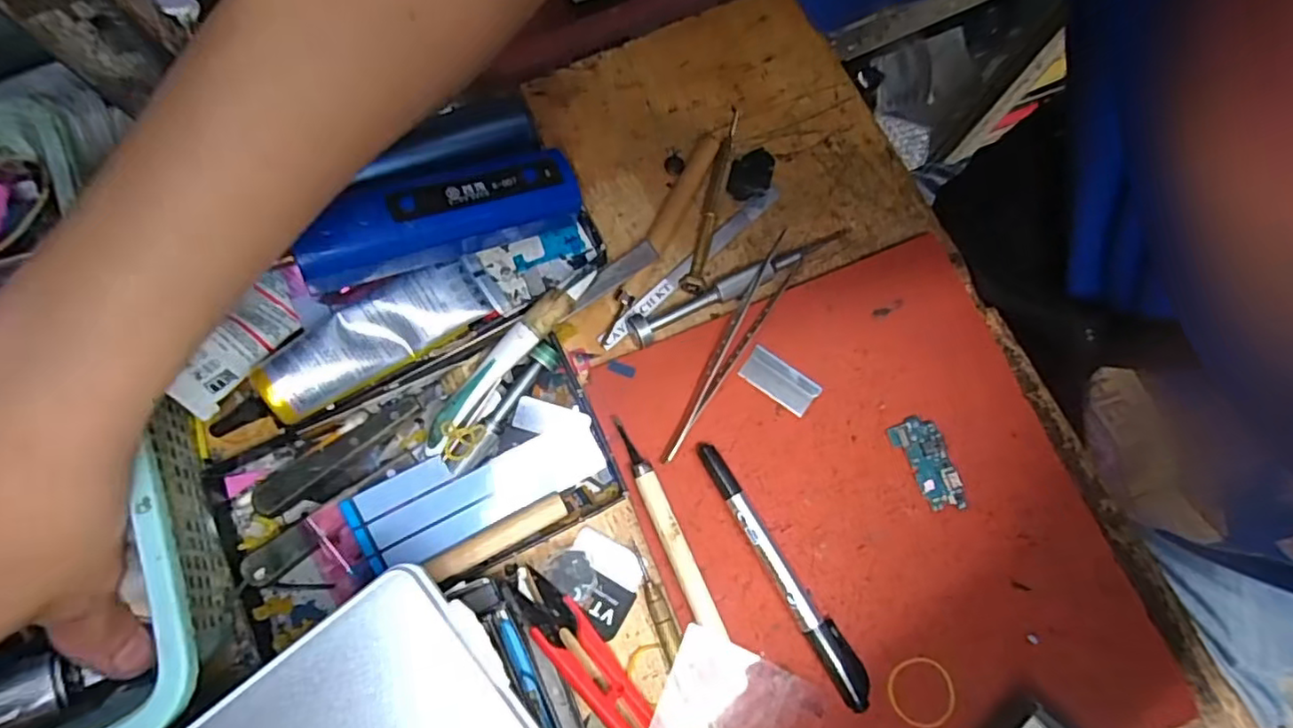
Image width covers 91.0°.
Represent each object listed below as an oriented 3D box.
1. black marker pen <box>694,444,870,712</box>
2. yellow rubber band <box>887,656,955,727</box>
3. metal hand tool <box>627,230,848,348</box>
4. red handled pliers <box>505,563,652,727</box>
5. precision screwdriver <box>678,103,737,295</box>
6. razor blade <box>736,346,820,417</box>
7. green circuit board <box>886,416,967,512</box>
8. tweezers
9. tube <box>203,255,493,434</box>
[{"bbox_3d":[0.062,0.092,0.289,0.015,0.010,0.128,-29,79,-9],"label":"black marker pen"},{"bbox_3d":[0.122,0.146,0.282,0.029,0.004,0.029,1,76,-2],"label":"yellow rubber band"},{"bbox_3d":[0.048,-0.043,0.324,0.126,0.011,0.014,-26,78,-9],"label":"metal hand tool"},{"bbox_3d":[-0.025,0.128,0.273,0.020,0.011,0.102,-40,78,-11],"label":"red handled pliers"},{"bbox_3d":[0.037,-0.089,0.337,0.011,0.007,0.110,16,76,2],"label":"precision screwdriver"},{"bbox_3d":[0.065,0.008,0.313,0.038,0.004,0.019,37,77,7],"label":"razor blade"},{"bbox_3d":[0.137,0.047,0.304,0.022,0.004,0.046,-26,78,-9],"label":"green circuit board"},{"bbox_3d":[0.044,-0.010,0.314,0.016,0.011,0.132,29,76,5],"label":"tweezers"},{"bbox_3d":[-0.134,-0.009,0.297,0.127,0.033,0.035,-33,79,-10],"label":"tube"}]

